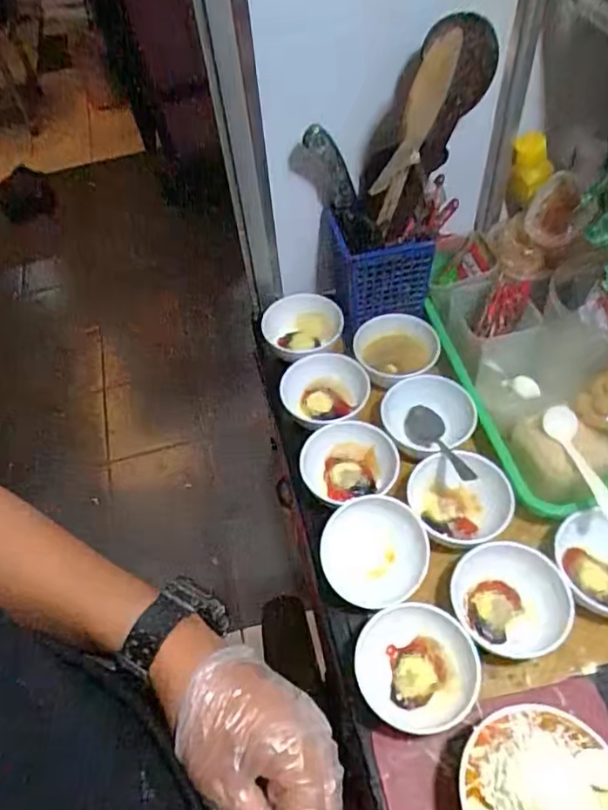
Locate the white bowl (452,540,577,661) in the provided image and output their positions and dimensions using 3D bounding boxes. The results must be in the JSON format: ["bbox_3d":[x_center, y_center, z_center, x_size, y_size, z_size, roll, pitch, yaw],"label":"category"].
[{"bbox_3d":[0.174,0.165,0.504,0.084,0.046,0.087,-4,53,5],"label":"white bowl"}]

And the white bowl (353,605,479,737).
[{"bbox_3d":[0.089,0.209,0.478,0.091,0.045,0.092,-4,53,5],"label":"white bowl"}]

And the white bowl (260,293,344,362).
[{"bbox_3d":[0.002,-0.086,0.705,0.091,0.049,0.088,-4,53,5],"label":"white bowl"}]

